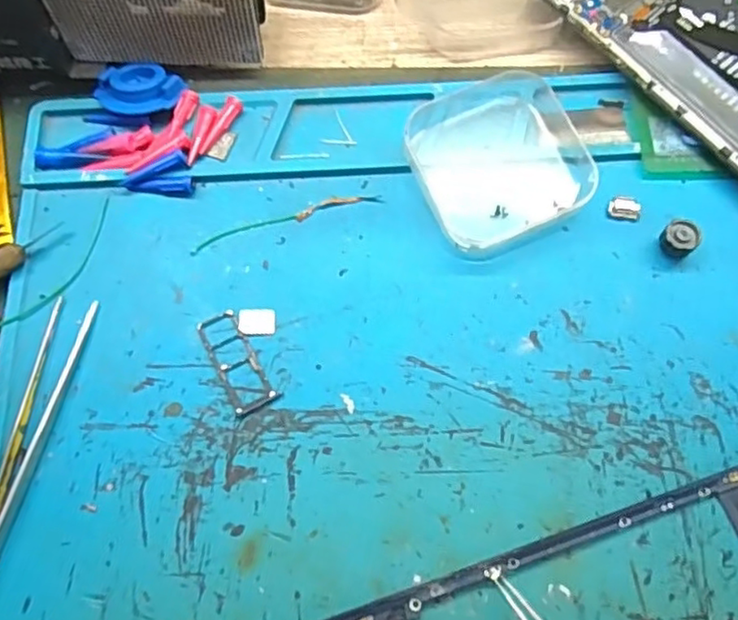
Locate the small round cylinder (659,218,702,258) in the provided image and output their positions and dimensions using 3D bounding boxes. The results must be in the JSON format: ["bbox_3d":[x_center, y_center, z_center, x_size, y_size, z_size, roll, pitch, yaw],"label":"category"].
[{"bbox_3d":[0.119,-0.027,0.244,0.013,0.010,0.013,0,70,-1],"label":"small round cylinder"}]

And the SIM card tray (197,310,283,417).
[{"bbox_3d":[-0.048,0.018,0.230,0.016,0.004,0.039,-30,73,-11],"label":"SIM card tray"}]

